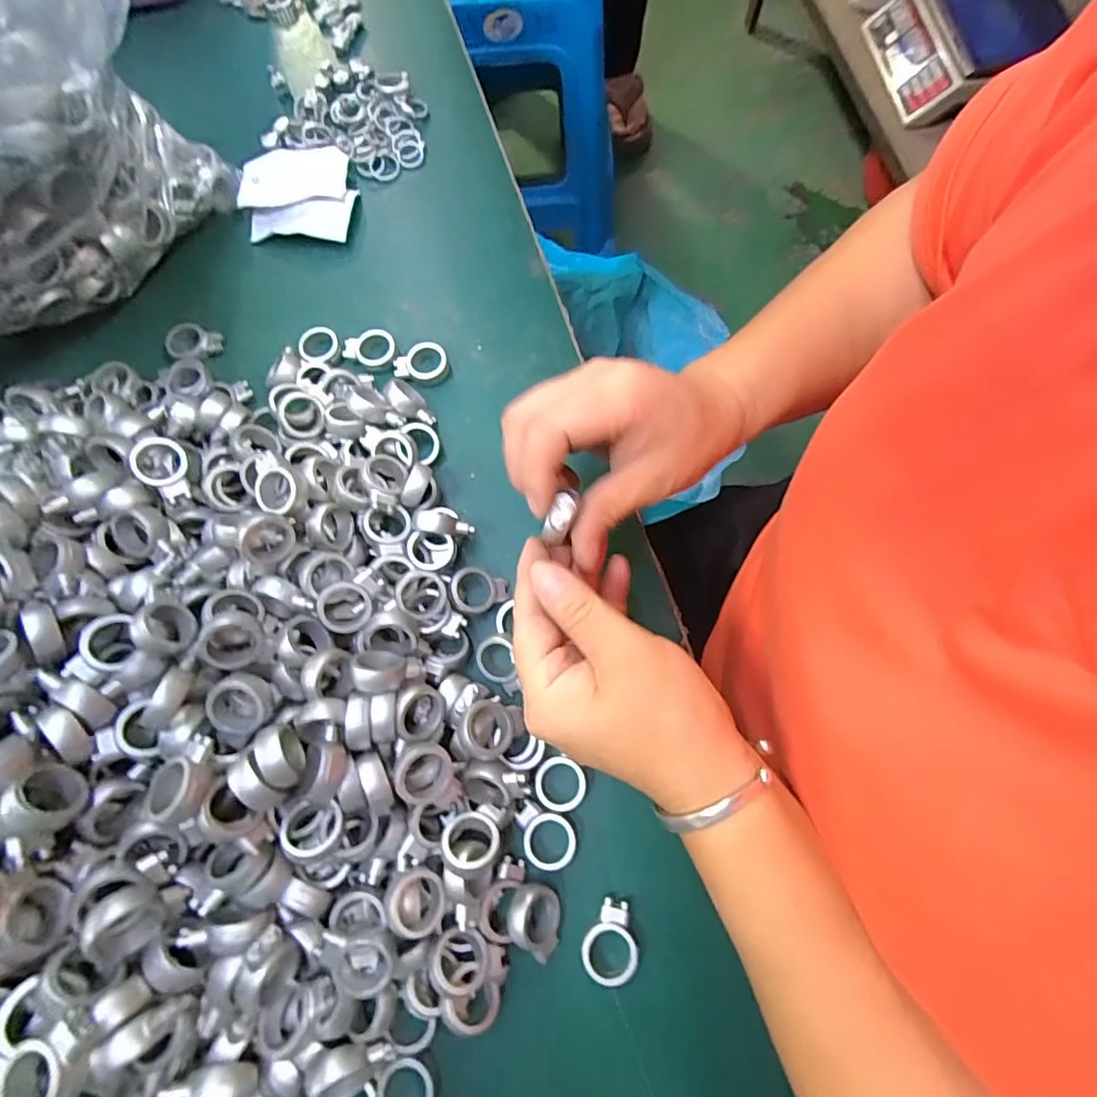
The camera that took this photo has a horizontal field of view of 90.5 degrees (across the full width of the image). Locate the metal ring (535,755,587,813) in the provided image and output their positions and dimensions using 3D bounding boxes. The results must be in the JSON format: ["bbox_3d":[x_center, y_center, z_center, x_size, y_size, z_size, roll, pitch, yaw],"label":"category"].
[{"bbox_3d":[0.006,0.120,0.280,0.025,0.007,0.026,0,74,-1],"label":"metal ring"}]

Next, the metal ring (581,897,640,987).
[{"bbox_3d":[0.030,0.188,0.260,0.026,0.010,0.034,11,74,2],"label":"metal ring"}]

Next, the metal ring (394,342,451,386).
[{"bbox_3d":[-0.081,-0.117,0.349,0.033,0.014,0.024,-20,75,-6],"label":"metal ring"}]

